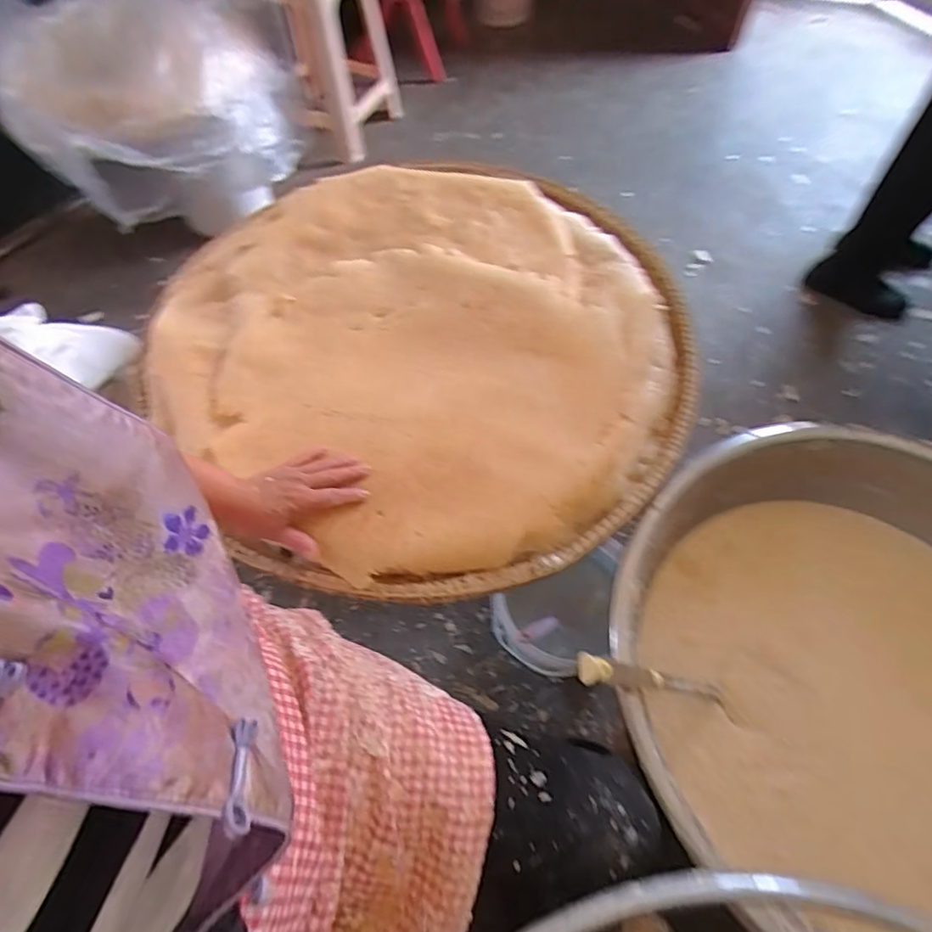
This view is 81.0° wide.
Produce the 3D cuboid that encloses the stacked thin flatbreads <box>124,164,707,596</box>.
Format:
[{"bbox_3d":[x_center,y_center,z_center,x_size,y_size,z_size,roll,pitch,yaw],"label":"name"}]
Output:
[{"bbox_3d":[-0.058,-0.192,0.788,0.725,0.079,0.746,-1,59,1],"label":"stacked thin flatbreads"}]

